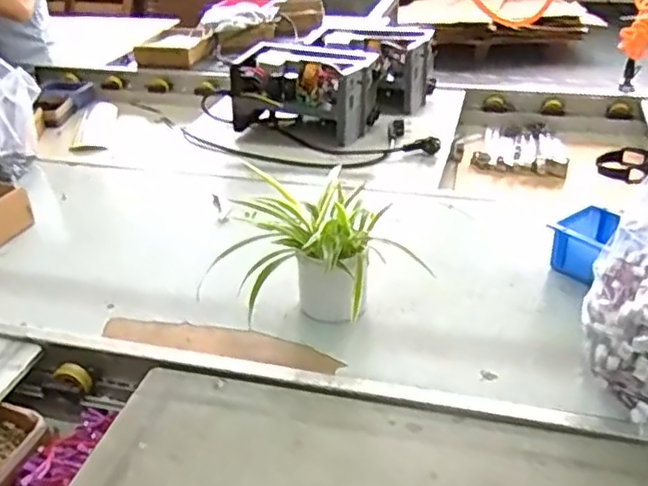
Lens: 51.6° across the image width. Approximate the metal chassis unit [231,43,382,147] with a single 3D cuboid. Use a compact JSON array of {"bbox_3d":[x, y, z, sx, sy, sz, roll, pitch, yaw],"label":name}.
[{"bbox_3d":[-0.038,-0.336,1.473,0.304,0.147,0.186,7,32,15],"label":"metal chassis unit"}]

